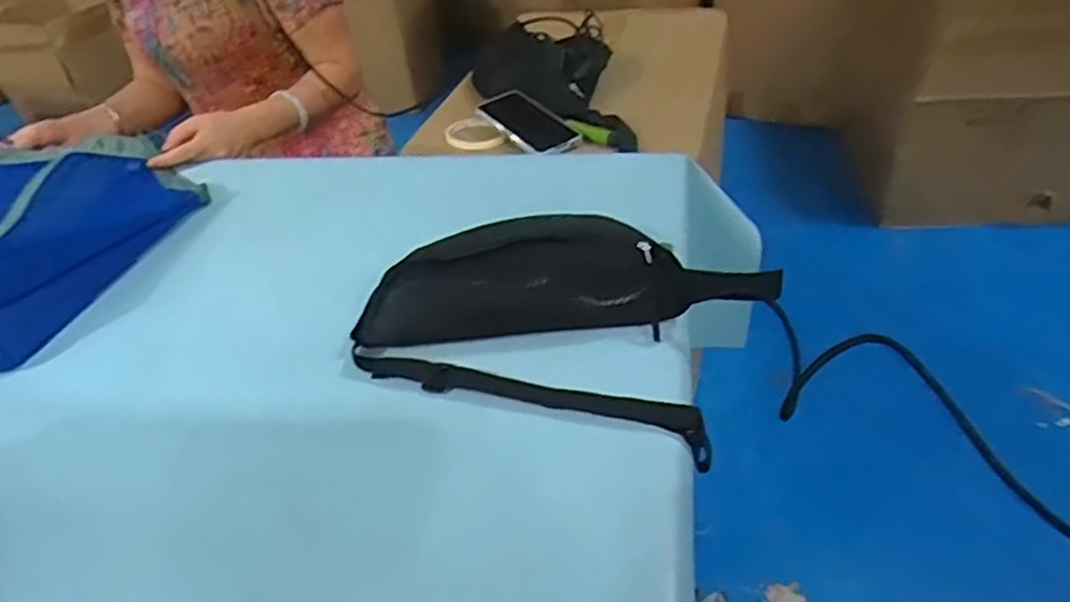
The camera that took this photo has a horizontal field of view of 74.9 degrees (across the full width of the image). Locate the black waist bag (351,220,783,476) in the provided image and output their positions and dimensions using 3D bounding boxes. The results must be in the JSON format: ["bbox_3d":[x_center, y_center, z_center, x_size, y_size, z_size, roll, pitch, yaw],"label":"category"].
[{"bbox_3d":[0.023,0.001,0.579,0.323,0.072,0.196,12,44,19],"label":"black waist bag"}]

